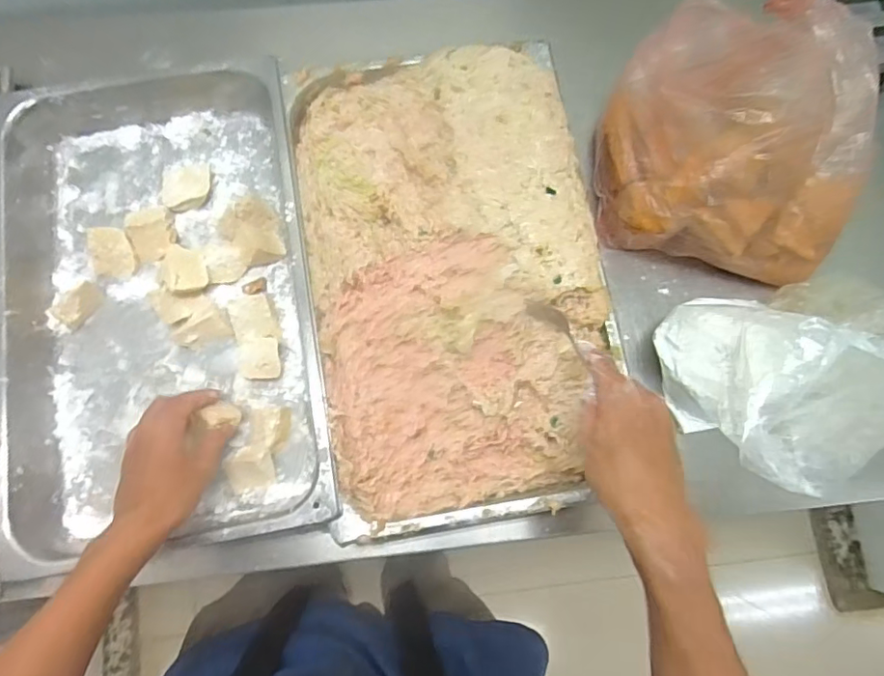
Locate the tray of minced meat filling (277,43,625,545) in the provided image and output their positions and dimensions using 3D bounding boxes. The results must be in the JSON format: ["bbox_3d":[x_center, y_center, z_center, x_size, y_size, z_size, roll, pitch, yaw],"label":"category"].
[{"bbox_3d":[0.010,-0.075,0.589,0.304,0.062,0.513,-9,79,-3],"label":"tray of minced meat filling"}]

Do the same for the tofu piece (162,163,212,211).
[{"bbox_3d":[-0.294,-0.176,0.635,0.051,0.017,0.060,-2,78,-2],"label":"tofu piece"}]

